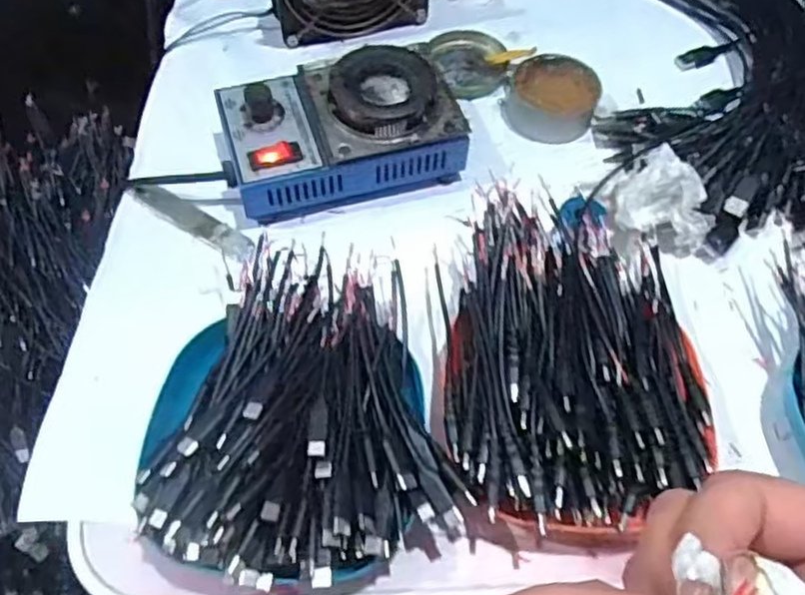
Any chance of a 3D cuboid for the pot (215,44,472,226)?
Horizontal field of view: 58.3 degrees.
[{"bbox_3d":[-0.041,-0.112,0.477,0.152,0.059,0.097,-16,61,-11],"label":"pot"}]

